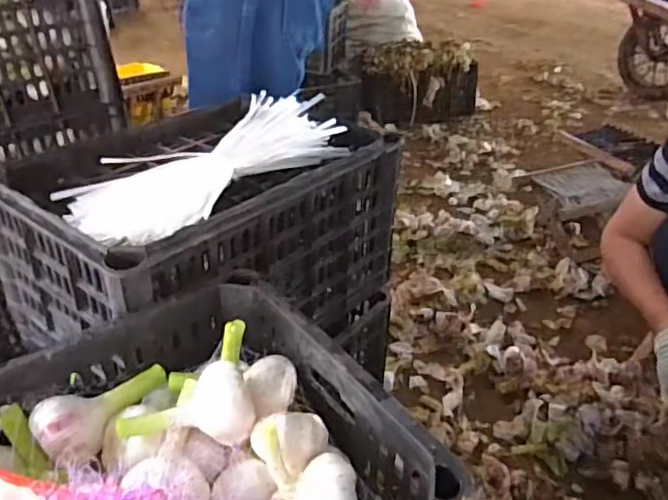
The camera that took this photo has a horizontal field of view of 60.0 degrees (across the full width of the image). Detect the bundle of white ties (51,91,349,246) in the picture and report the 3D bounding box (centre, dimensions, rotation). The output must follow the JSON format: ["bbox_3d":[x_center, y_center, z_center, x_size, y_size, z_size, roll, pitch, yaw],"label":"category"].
[{"bbox_3d":[-0.130,-0.101,0.653,0.137,0.057,0.362,20,39,29],"label":"bundle of white ties"}]

